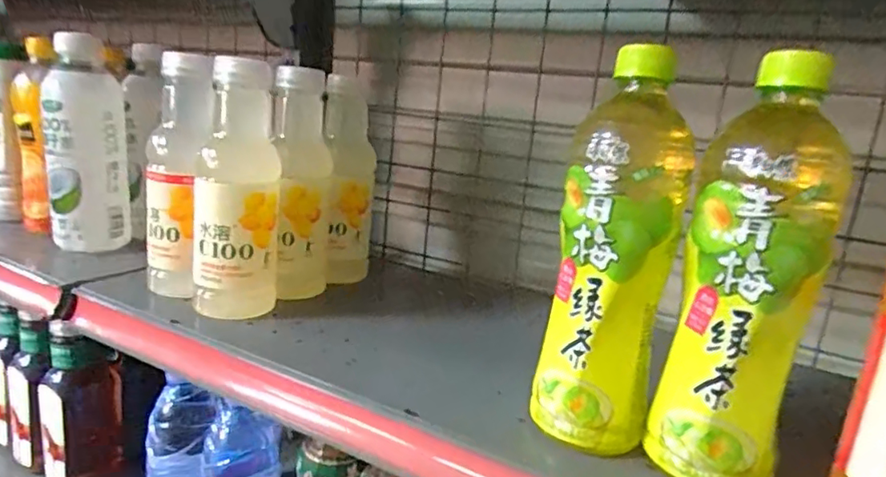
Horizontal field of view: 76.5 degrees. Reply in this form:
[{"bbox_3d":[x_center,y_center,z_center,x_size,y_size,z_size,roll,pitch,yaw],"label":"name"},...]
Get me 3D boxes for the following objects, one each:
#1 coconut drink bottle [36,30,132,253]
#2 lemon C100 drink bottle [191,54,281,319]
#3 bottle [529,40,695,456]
[{"bbox_3d":[-0.366,-0.098,0.575,0.071,0.205,0.086,-3,15,-35],"label":"coconut drink bottle"},{"bbox_3d":[-0.165,-0.040,0.453,0.066,0.192,0.072,2,13,-15],"label":"lemon C100 drink bottle"},{"bbox_3d":[0.094,0.007,0.312,0.062,0.204,0.059,9,13,14],"label":"bottle"}]

